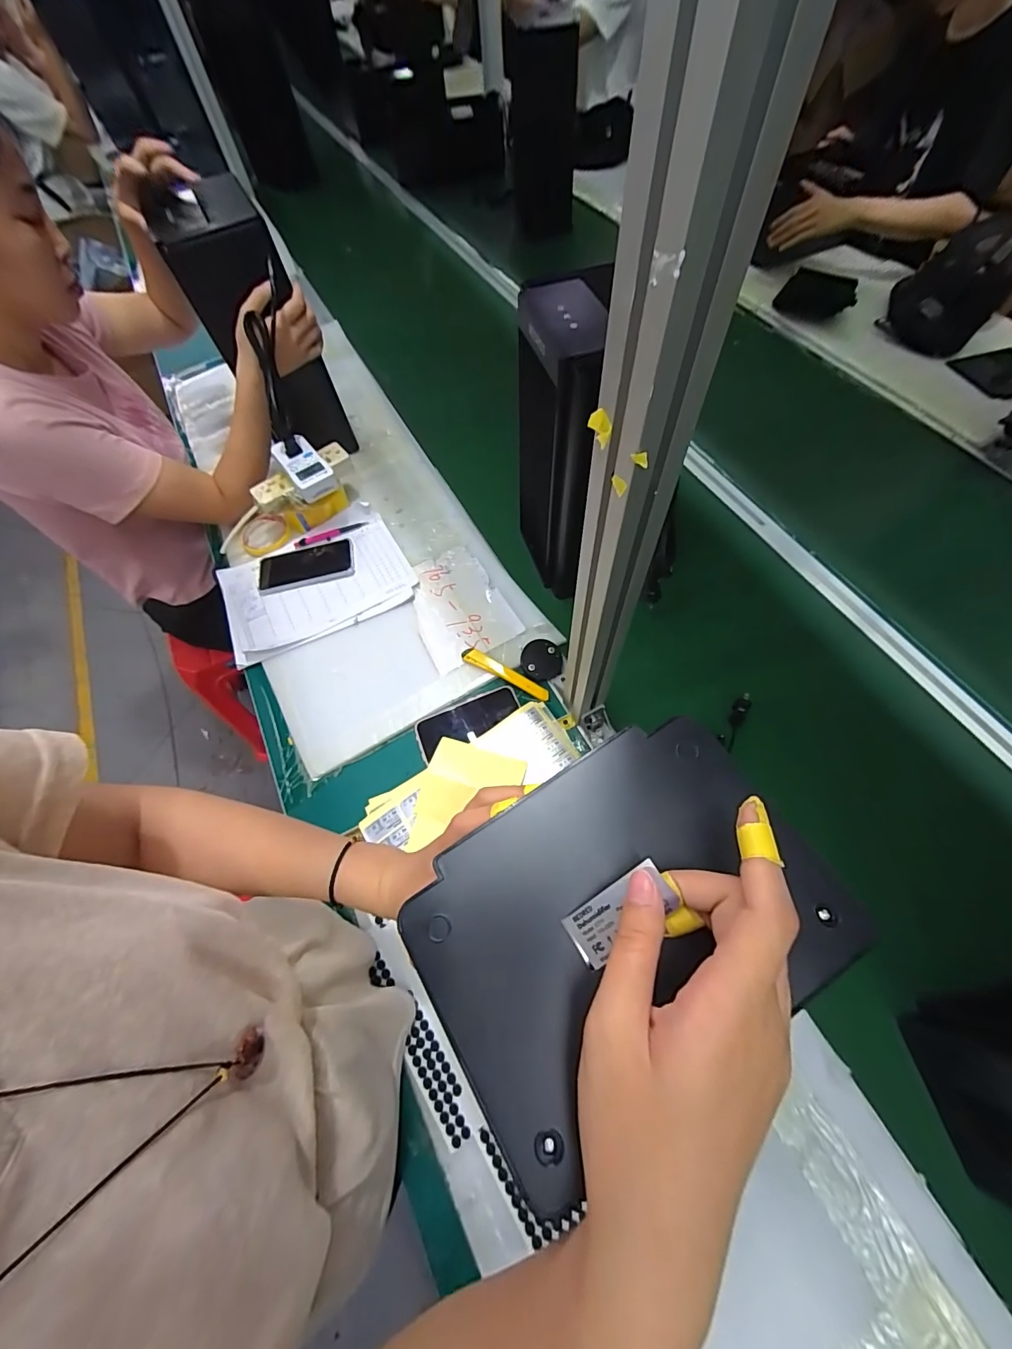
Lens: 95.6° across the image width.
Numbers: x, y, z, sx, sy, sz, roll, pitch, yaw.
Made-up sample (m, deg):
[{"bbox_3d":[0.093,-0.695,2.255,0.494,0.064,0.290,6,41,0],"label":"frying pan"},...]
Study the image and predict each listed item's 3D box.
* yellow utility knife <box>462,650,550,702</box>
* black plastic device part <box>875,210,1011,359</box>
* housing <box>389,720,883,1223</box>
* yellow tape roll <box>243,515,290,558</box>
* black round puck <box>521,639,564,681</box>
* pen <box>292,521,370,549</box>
[{"bbox_3d":[0.000,-0.003,0.661,0.136,0.013,0.024,26,68,16],"label":"yellow utility knife"},{"bbox_3d":[0.913,-0.798,0.924,0.192,0.138,0.263,33,70,19],"label":"black plastic device part"},{"bbox_3d":[0.054,0.115,0.221,0.191,0.017,0.137,-31,66,-13],"label":"housing"},{"bbox_3d":[-0.432,-0.248,0.825,0.084,0.015,0.095,-21,64,-7],"label":"yellow tape roll"},{"bbox_3d":[0.052,-0.020,0.666,0.059,0.007,0.061,2,79,-10],"label":"black round puck"},{"bbox_3d":[-0.309,-0.248,0.812,0.131,0.006,0.018,-19,64,-7],"label":"pen"}]

